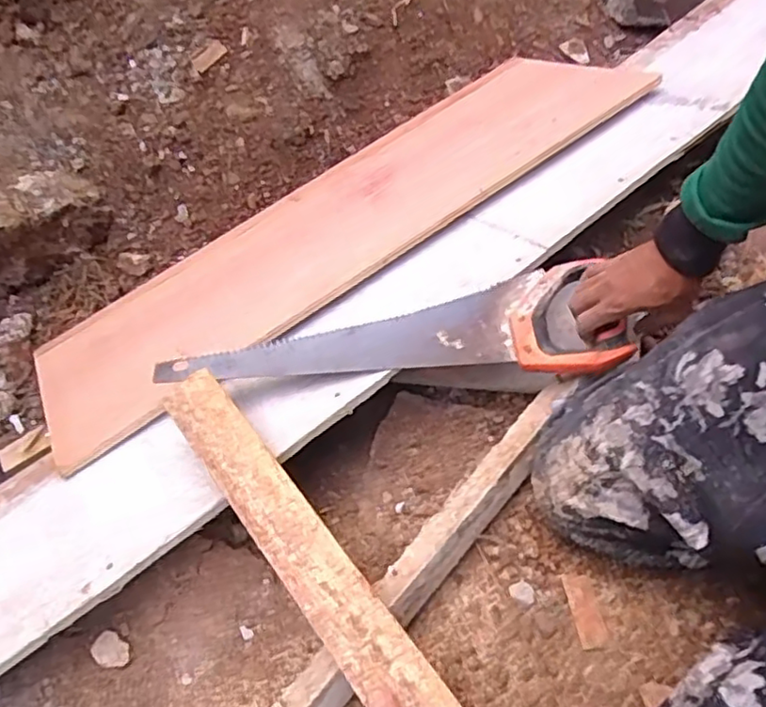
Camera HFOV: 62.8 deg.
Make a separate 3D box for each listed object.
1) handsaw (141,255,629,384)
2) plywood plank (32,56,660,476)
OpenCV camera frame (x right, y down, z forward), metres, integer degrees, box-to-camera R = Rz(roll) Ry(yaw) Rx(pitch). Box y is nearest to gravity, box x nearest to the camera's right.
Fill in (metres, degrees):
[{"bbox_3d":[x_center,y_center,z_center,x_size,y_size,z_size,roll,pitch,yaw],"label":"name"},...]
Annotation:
[{"bbox_3d":[0.006,-0.014,0.689,0.494,0.022,0.125,-8,63,0],"label":"handsaw"},{"bbox_3d":[-0.060,-0.207,0.912,0.934,0.028,0.328,-36,39,-13],"label":"plywood plank"}]

